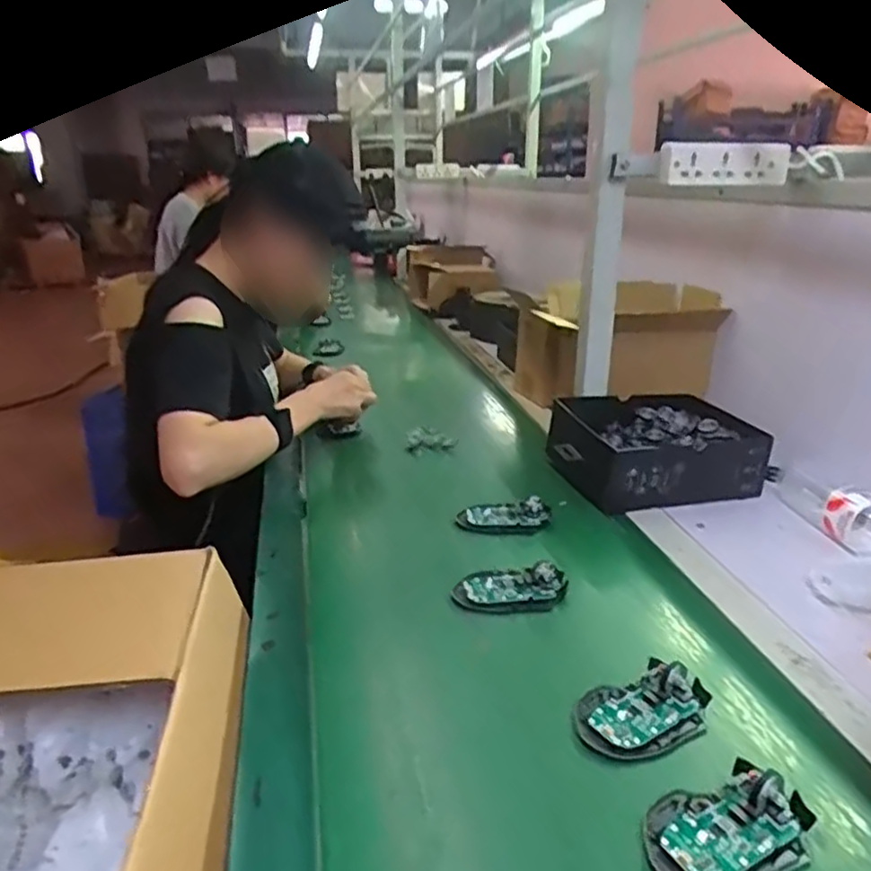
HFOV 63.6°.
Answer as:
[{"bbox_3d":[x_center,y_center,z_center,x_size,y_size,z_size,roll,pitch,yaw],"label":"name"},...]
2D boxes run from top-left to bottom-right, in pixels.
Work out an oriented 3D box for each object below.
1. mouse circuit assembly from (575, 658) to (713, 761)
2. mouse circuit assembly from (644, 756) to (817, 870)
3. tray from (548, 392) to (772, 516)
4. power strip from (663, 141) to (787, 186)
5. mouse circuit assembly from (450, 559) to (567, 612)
[{"bbox_3d":[0.165,0.211,0.549,0.113,0.021,0.070,-11,22,-26],"label":"mouse circuit assembly"},{"bbox_3d":[0.189,0.247,0.450,0.113,0.026,0.074,-9,22,-23],"label":"mouse circuit assembly"},{"bbox_3d":[0.288,0.022,0.962,0.249,0.094,0.206,-6,20,-14],"label":"tray"},{"bbox_3d":[0.365,-0.343,0.887,0.180,0.051,0.024,-7,21,-17],"label":"power strip"},{"bbox_3d":[0.077,0.153,0.707,0.114,0.024,0.051,-2,20,-4],"label":"mouse circuit assembly"}]

